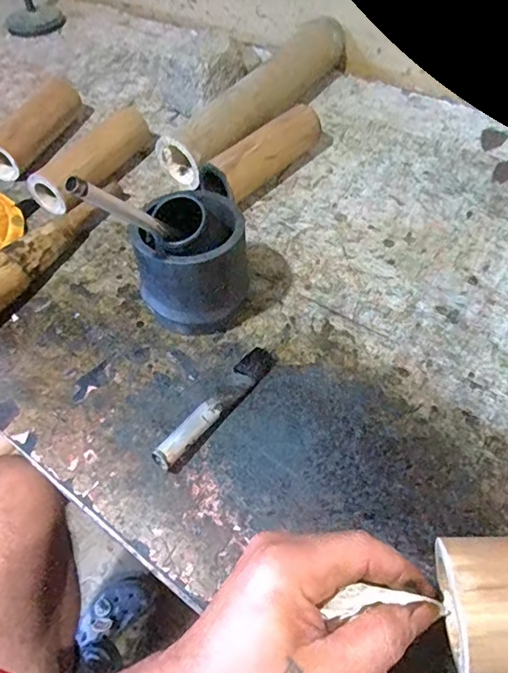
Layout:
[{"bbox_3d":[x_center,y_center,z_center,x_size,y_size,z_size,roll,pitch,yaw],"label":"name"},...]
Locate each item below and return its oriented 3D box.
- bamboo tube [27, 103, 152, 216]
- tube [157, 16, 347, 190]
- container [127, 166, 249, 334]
[{"bbox_3d":[-0.207,-0.230,0.624,0.051,0.062,0.183,24,58,18],"label":"bamboo tube"},{"bbox_3d":[0.016,-0.345,0.687,0.067,0.071,0.380,28,57,21],"label":"tube"},{"bbox_3d":[-0.059,-0.072,0.459,0.101,0.123,0.095,-13,53,-9],"label":"container"}]

